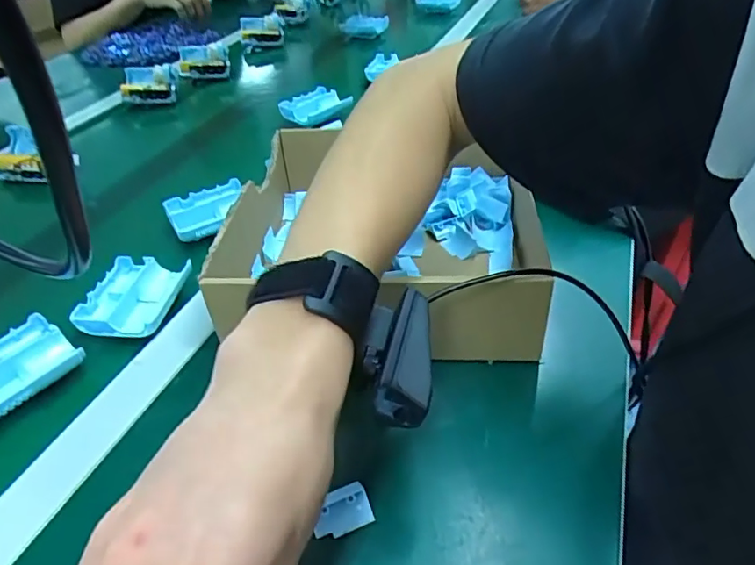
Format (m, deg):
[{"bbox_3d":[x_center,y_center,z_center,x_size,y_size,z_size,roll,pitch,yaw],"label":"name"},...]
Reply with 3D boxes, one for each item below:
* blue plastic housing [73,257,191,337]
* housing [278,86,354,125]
[{"bbox_3d":[-0.197,0.010,0.448,0.070,0.021,0.082,3,39,9],"label":"blue plastic housing"},{"bbox_3d":[-0.083,-0.243,0.749,0.077,0.023,0.083,26,47,27],"label":"housing"}]

